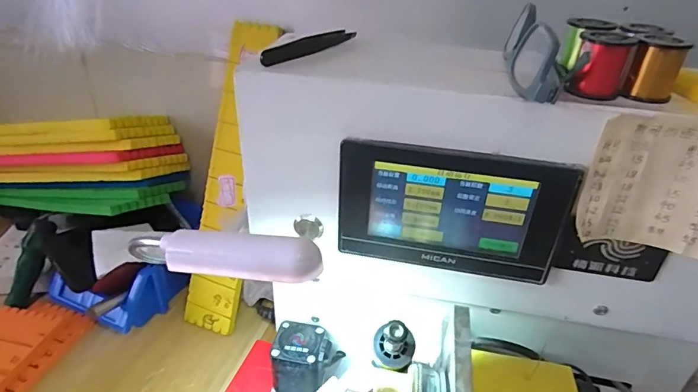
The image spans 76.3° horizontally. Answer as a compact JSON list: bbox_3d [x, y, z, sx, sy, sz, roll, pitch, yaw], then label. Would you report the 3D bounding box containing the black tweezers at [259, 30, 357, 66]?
[{"bbox_3d":[-0.026,-0.100,0.295,0.014,0.009,0.093,20,35,26],"label":"black tweezers"}]

